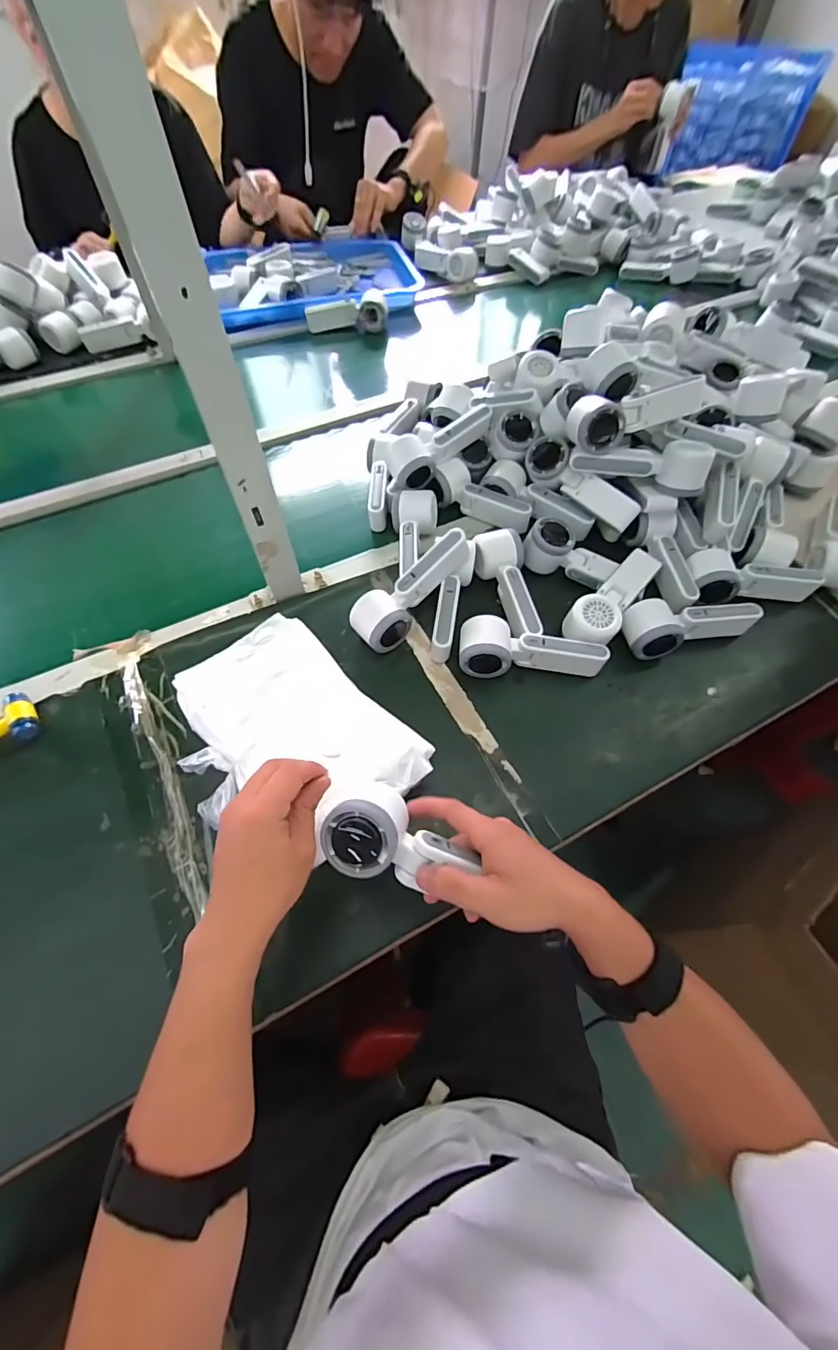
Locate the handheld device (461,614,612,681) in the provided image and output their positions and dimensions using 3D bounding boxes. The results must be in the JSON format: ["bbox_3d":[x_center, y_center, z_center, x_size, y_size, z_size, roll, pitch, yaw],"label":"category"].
[{"bbox_3d":[0.129,-0.031,0.560,0.166,0.048,0.063,-3,60,-3],"label":"handheld device"}]

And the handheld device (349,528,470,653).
[{"bbox_3d":[-0.007,-0.102,0.572,0.167,0.056,0.060,-45,72,-3],"label":"handheld device"}]

